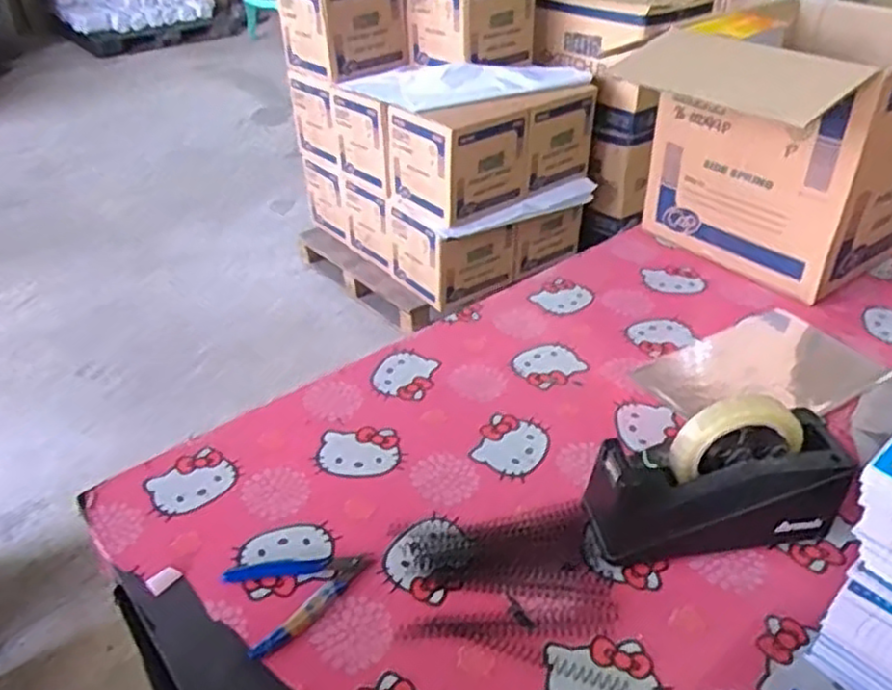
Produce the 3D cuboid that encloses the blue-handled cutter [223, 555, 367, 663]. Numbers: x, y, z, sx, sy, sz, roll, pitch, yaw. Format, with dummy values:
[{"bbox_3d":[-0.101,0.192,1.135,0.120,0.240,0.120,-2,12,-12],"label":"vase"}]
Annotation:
[{"bbox_3d":[-0.123,0.198,0.607,0.113,0.008,0.090,-22,41,-27],"label":"blue-handled cutter"}]

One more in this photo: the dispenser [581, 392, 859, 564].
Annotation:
[{"bbox_3d":[0.230,0.112,0.617,0.204,0.128,0.070,-5,36,-6],"label":"dispenser"}]

